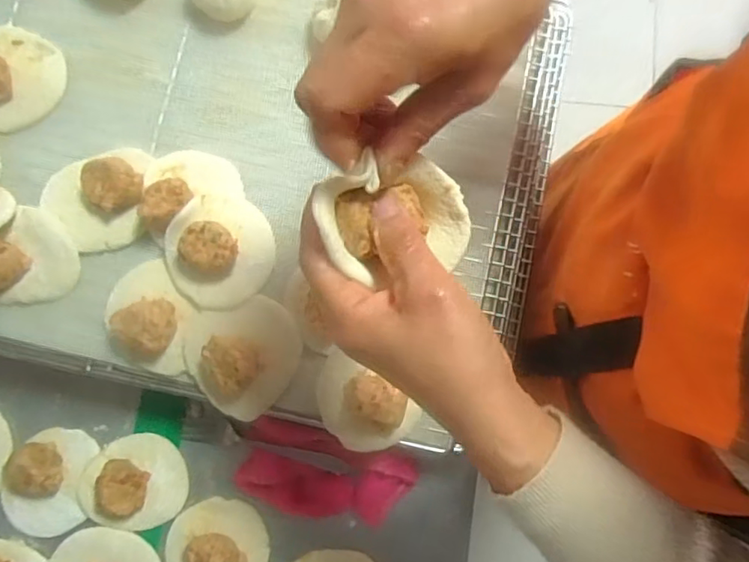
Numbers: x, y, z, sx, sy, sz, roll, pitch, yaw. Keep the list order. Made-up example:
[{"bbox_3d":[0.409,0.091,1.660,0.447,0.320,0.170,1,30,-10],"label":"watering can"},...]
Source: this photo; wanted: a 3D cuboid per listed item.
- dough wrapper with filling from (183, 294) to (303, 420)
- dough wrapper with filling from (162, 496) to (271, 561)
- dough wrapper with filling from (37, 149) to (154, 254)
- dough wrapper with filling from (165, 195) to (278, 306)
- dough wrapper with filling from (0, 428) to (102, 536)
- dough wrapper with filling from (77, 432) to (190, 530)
[{"bbox_3d":[-0.103,0.052,0.445,0.088,0.038,0.088,0,81,0],"label":"dough wrapper with filling"},{"bbox_3d":[-0.137,0.231,0.485,0.089,0.037,0.085,0,81,0],"label":"dough wrapper with filling"},{"bbox_3d":[-0.224,-0.069,0.459,0.085,0.032,0.082,-3,81,-1],"label":"dough wrapper with filling"},{"bbox_3d":[-0.121,-0.025,0.448,0.079,0.041,0.089,37,83,5],"label":"dough wrapper with filling"},{"bbox_3d":[-0.280,0.170,0.489,0.074,0.035,0.087,9,81,1],"label":"dough wrapper with filling"},{"bbox_3d":[-0.207,0.170,0.488,0.090,0.039,0.077,4,79,-2],"label":"dough wrapper with filling"}]

